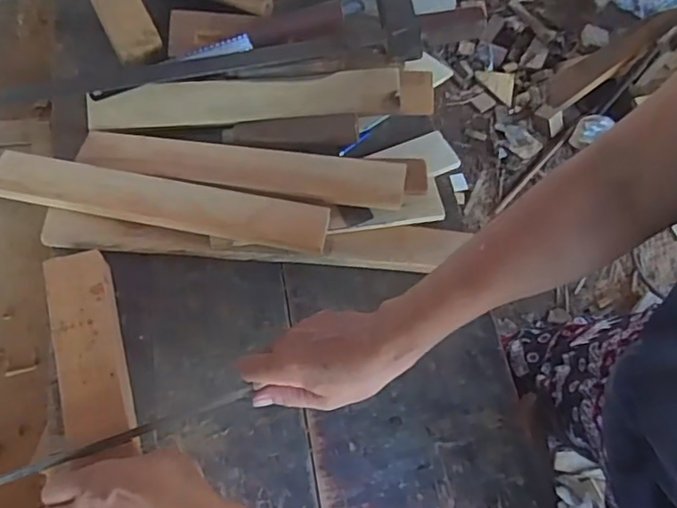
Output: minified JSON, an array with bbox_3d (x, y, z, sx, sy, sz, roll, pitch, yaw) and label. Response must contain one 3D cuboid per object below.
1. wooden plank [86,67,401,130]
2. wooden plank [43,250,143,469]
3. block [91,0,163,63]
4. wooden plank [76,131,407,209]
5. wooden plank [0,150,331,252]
[{"bbox_3d":[-0.096,-0.158,0.601,0.315,0.009,0.045,-4,84,0],"label":"wooden plank"},{"bbox_3d":[-0.179,0.150,0.448,0.051,0.019,0.336,-15,68,-9],"label":"wooden plank"},{"bbox_3d":[-0.254,-0.295,0.651,0.048,0.028,0.200,-24,66,-13],"label":"block"},{"bbox_3d":[-0.095,-0.084,0.576,0.315,0.016,0.049,7,63,3],"label":"wooden plank"},{"bbox_3d":[-0.168,-0.051,0.556,0.317,0.011,0.049,9,70,0],"label":"wooden plank"}]

